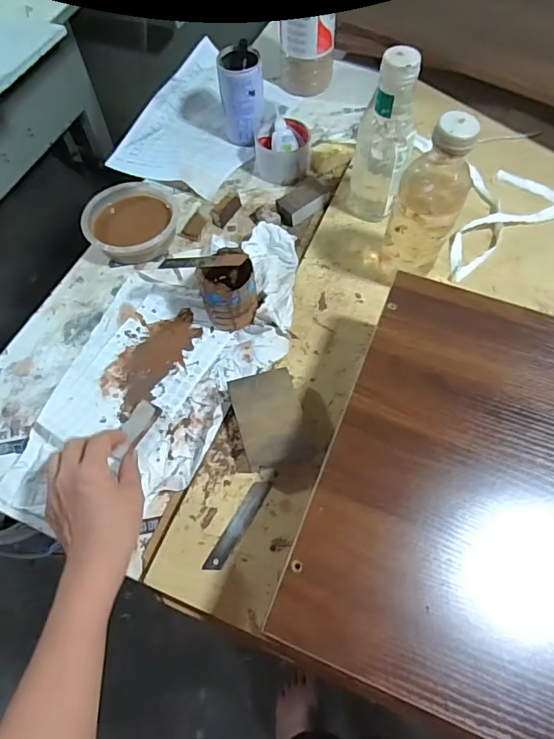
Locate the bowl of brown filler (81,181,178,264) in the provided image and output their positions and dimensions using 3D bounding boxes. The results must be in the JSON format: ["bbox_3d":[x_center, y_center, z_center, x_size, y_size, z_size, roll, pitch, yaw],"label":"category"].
[{"bbox_3d":[-0.198,-0.203,0.670,0.124,0.033,0.129,-29,65,-13],"label":"bowl of brown filler"}]

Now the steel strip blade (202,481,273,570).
[{"bbox_3d":[-0.037,0.152,0.477,0.018,0.004,0.098,26,65,15],"label":"steel strip blade"}]

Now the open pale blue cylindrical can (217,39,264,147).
[{"bbox_3d":[-0.052,-0.411,0.725,0.062,0.109,0.060,-1,62,2],"label":"open pale blue cylindrical can"}]

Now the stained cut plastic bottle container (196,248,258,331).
[{"bbox_3d":[-0.057,-0.094,0.583,0.062,0.072,0.067,-16,62,-7],"label":"stained cut plastic bottle container"}]

